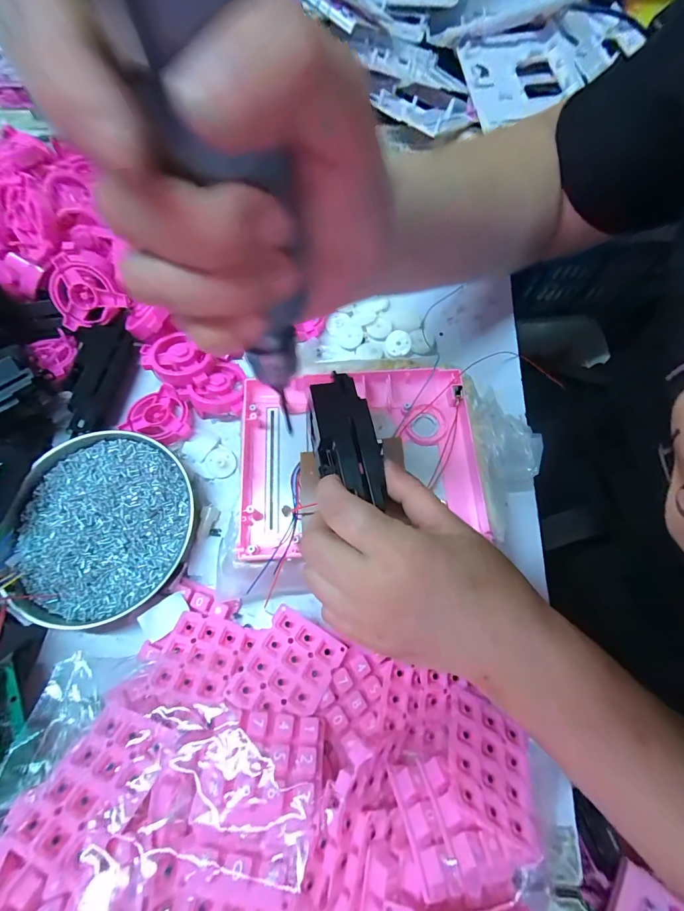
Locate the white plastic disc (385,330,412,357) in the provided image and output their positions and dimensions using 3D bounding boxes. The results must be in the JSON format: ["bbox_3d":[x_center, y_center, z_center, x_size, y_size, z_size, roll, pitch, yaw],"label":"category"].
[{"bbox_3d":[0.050,-0.099,0.336,0.022,0.004,0.022,0,94,5],"label":"white plastic disc"}]

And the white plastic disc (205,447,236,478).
[{"bbox_3d":[-0.096,0.005,0.304,0.023,0.006,0.023,0,70,0],"label":"white plastic disc"}]

